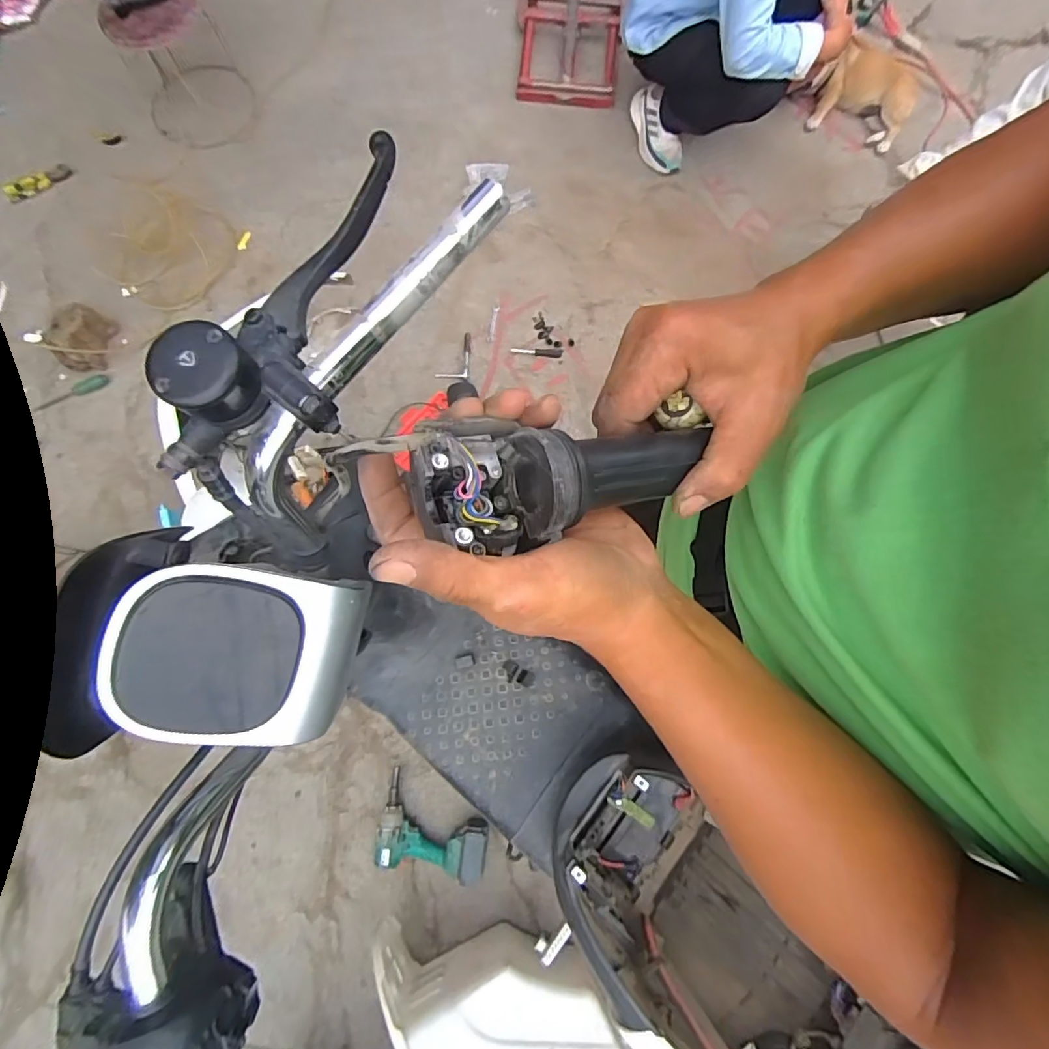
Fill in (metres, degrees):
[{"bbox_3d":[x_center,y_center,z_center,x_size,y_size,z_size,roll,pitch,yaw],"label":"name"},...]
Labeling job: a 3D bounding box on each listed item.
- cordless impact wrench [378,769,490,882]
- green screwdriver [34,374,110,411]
[{"bbox_3d":[-0.206,0.693,1.186,0.254,0.085,0.188,13,76,2],"label":"cordless impact wrench"},{"bbox_3d":[-1.211,-0.355,1.403,0.186,0.027,0.038,-26,78,-7],"label":"green screwdriver"}]

